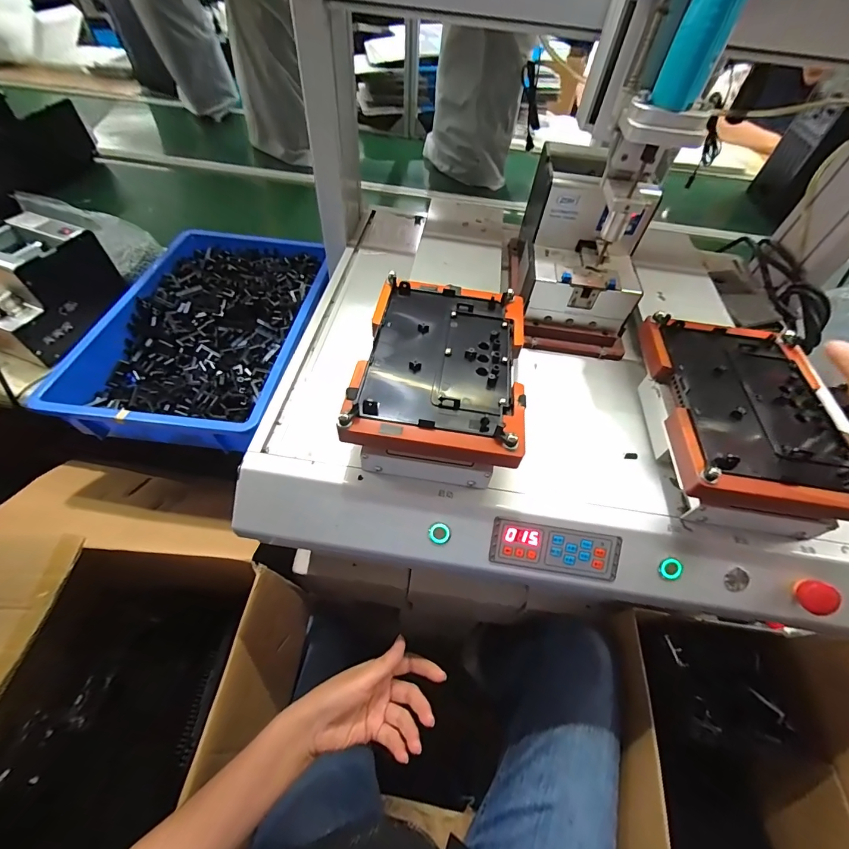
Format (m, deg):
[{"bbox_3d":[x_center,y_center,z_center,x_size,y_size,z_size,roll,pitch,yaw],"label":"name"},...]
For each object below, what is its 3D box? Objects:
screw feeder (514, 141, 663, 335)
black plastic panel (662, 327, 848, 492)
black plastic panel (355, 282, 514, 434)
[{"bbox_3d":[0.194,-0.233,0.476,0.136,0.140,0.174,9,53,1],"label":"screw feeder"},{"bbox_3d":[0.317,-0.027,0.375,0.140,0.014,0.184,8,53,0],"label":"black plastic panel"},{"bbox_3d":[0.019,-0.073,0.384,0.135,0.012,0.186,9,53,2],"label":"black plastic panel"}]

